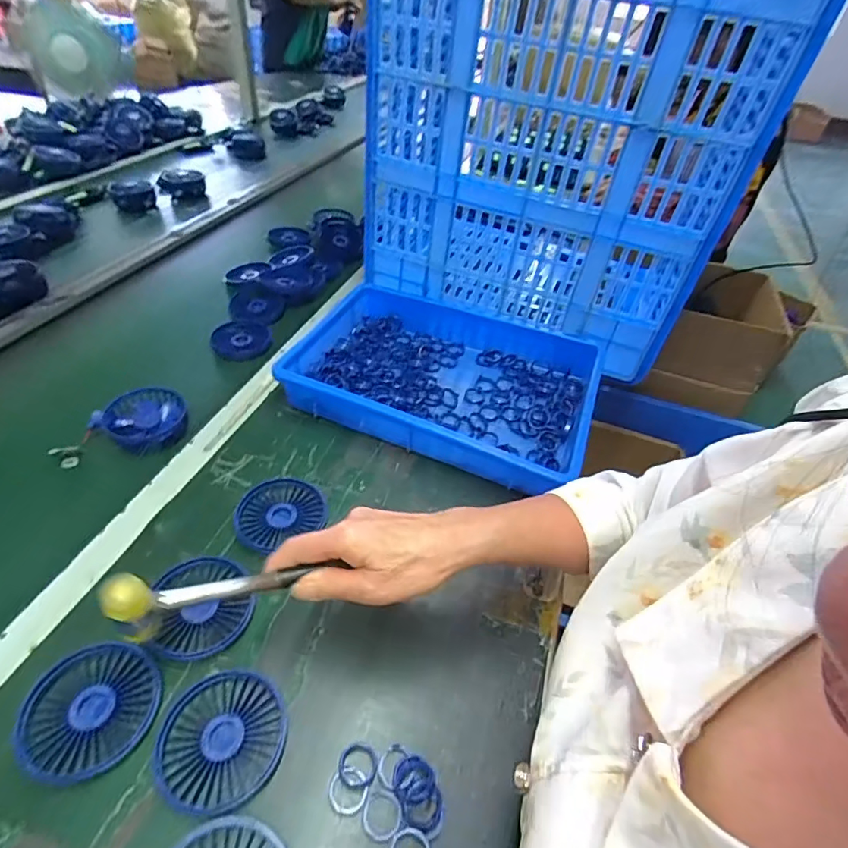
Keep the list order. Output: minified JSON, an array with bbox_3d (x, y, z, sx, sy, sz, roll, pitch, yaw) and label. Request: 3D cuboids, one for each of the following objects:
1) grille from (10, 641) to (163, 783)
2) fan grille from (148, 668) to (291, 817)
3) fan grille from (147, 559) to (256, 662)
[{"bbox_3d":[-0.244,0.208,0.358,0.086,0.017,0.087,3,43,-3],"label":"grille"},{"bbox_3d":[-0.146,0.226,0.353,0.086,0.006,0.086,3,43,-3],"label":"fan grille"},{"bbox_3d":[-0.189,0.155,0.418,0.075,0.013,0.085,-10,46,-17],"label":"fan grille"}]

